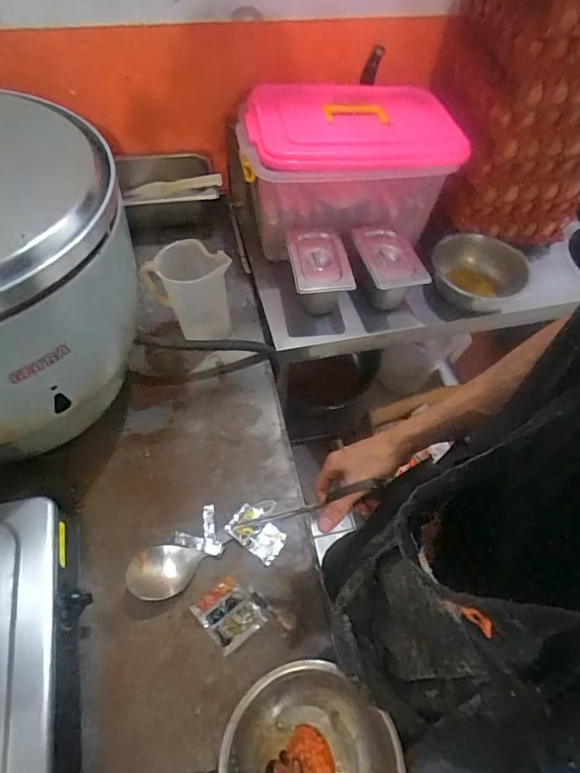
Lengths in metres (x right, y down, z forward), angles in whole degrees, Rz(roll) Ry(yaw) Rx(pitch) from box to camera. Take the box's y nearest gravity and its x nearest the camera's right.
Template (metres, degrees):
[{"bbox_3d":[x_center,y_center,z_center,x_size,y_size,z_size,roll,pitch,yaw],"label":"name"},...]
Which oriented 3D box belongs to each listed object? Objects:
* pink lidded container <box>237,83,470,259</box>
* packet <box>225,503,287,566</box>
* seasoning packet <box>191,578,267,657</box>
[{"bbox_3d":[0.103,-0.476,1.029,0.396,0.216,0.287,-3,57,-7],"label":"pink lidded container"},{"bbox_3d":[-0.051,0.227,0.754,0.086,0.013,0.055,35,60,18],"label":"packet"},{"bbox_3d":[-0.088,0.323,0.694,0.070,0.004,0.086,-36,66,-25],"label":"seasoning packet"}]

